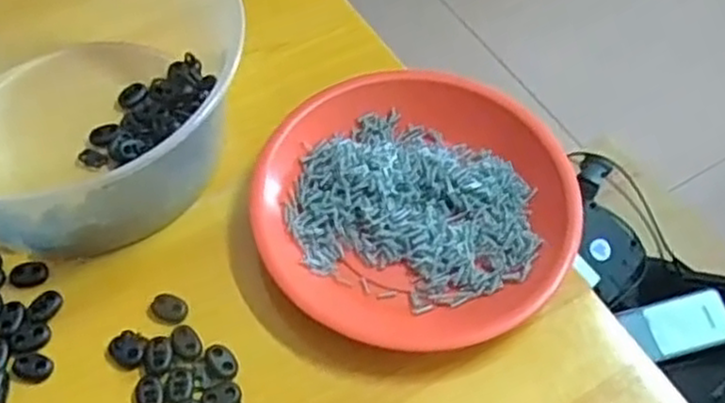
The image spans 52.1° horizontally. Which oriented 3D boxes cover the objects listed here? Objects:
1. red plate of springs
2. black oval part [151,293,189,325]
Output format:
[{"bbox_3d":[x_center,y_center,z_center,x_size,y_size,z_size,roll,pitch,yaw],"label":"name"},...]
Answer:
[{"bbox_3d":[0.032,-0.002,0.455,0.187,0.030,0.168,14,58,8],"label":"red plate of springs"},{"bbox_3d":[-0.112,0.061,0.427,0.022,0.004,0.017,30,61,17],"label":"black oval part"}]

